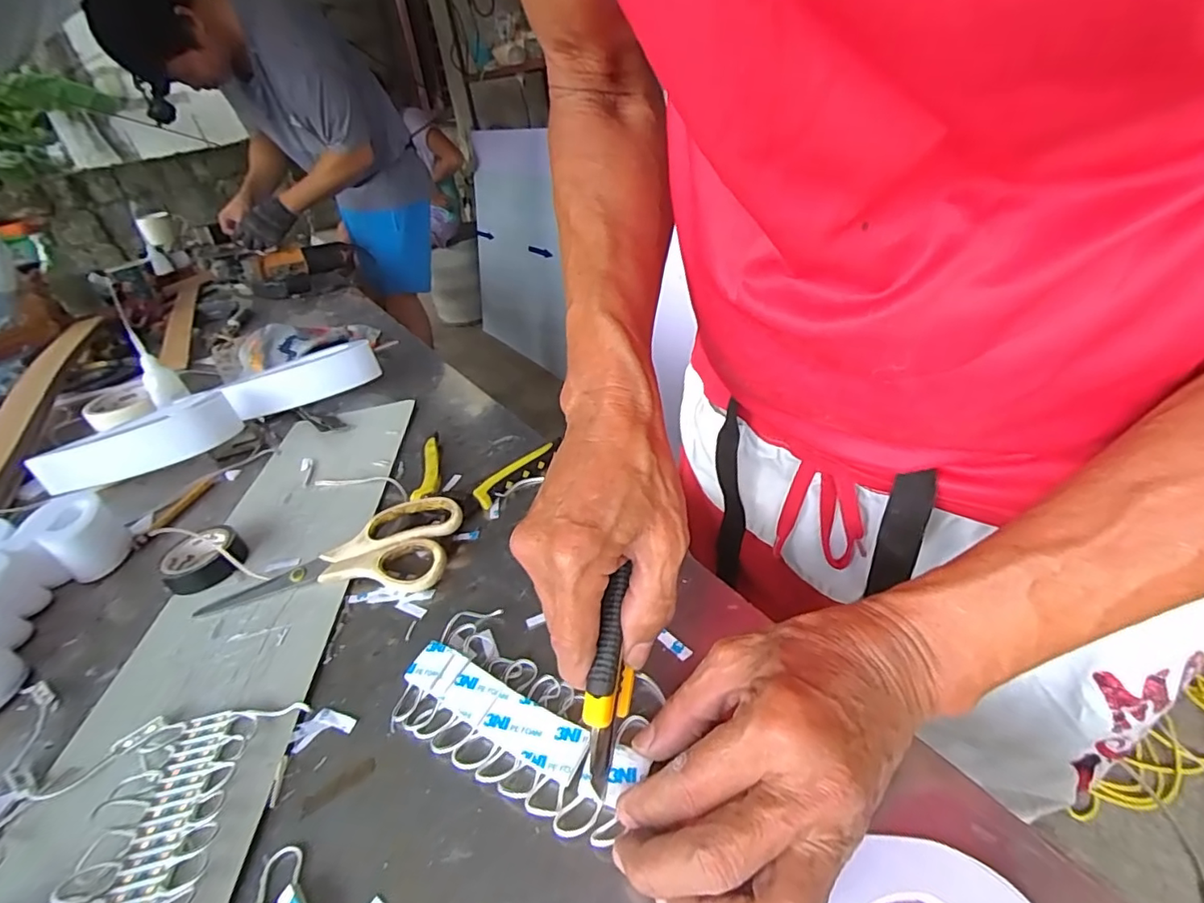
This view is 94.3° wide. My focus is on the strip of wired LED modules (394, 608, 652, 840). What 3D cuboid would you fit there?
[{"bbox_3d":[-0.047,0.139,0.296,0.144,0.016,0.070,18,40,35],"label":"strip of wired LED modules"}]

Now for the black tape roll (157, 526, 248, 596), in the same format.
[{"bbox_3d":[-0.305,0.082,0.427,0.054,0.021,0.059,-5,34,3],"label":"black tape roll"}]

